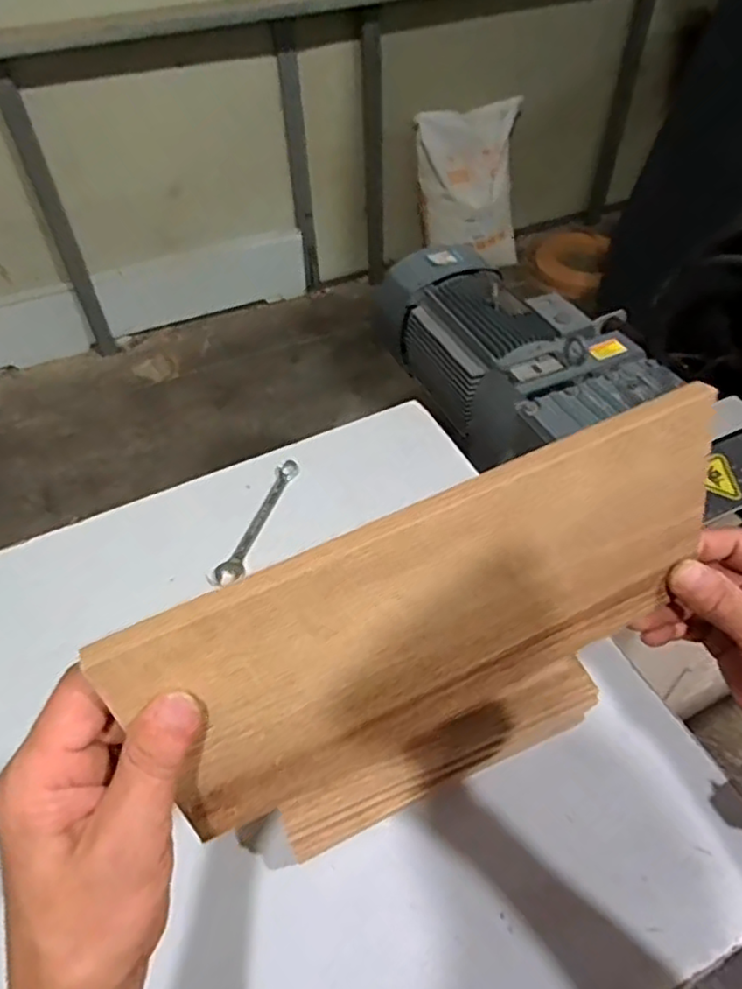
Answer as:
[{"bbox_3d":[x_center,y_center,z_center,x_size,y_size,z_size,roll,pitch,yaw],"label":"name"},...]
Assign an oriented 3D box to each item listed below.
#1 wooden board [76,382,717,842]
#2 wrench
[{"bbox_3d":[0.042,0.054,0.308,0.296,0.131,0.007,-23,34,-13],"label":"wooden board"},{"bbox_3d":[-0.139,0.028,0.815,0.031,0.004,0.195,15,52,14],"label":"wrench"}]

